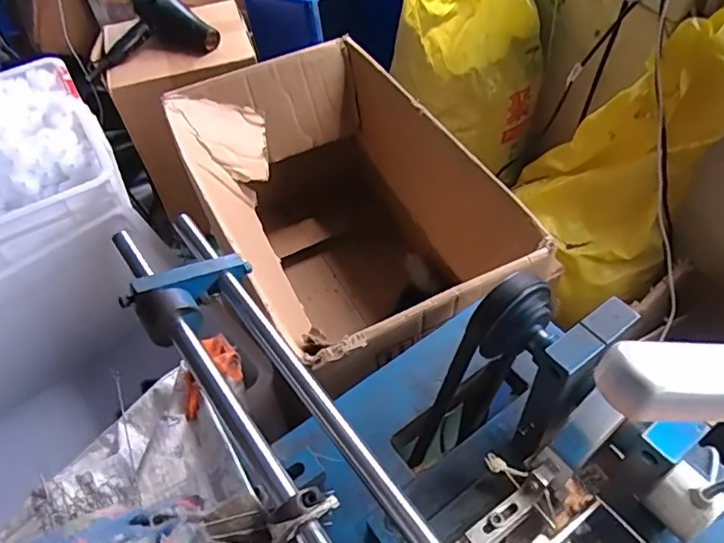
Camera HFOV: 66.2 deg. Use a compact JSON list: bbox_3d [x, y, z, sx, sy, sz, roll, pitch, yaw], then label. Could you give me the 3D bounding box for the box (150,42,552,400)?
[{"bbox_3d":[-0.032,-0.048,0.822,0.317,0.297,0.534,-24,51,-14],"label":"box"}]

